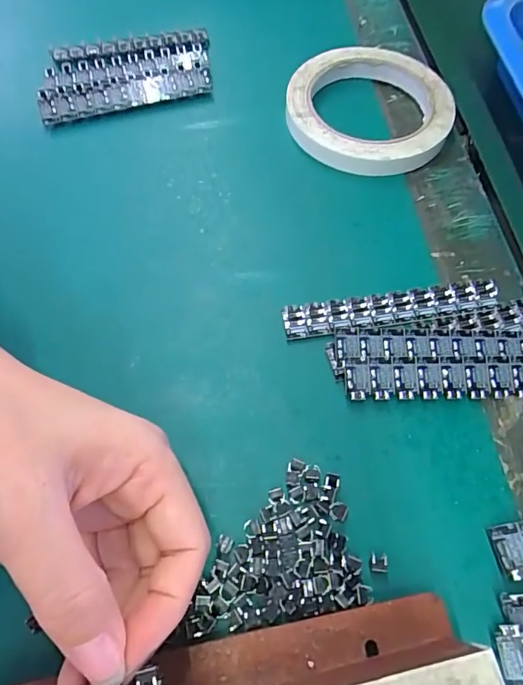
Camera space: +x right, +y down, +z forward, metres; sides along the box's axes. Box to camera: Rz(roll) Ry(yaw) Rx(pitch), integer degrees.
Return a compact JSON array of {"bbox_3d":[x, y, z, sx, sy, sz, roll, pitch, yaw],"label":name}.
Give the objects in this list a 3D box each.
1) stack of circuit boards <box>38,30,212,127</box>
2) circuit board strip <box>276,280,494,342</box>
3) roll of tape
[{"bbox_3d":[-0.089,-0.180,0.308,0.110,0.013,0.069,-12,64,-5],"label":"stack of circuit boards"},{"bbox_3d":[0.066,-0.018,0.233,0.109,0.004,0.018,-9,63,-4],"label":"circuit board strip"},{"bbox_3d":[0.067,-0.148,0.294,0.101,0.017,0.097,3,63,2],"label":"roll of tape"}]

